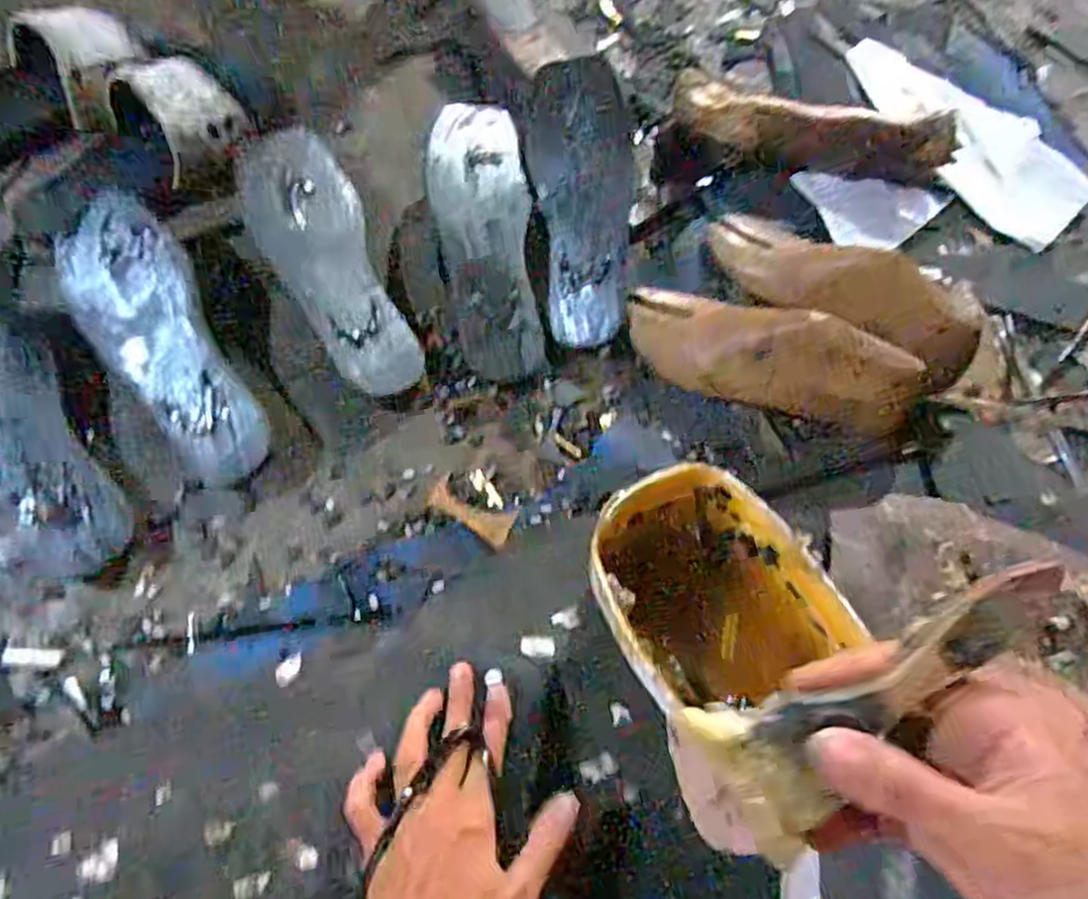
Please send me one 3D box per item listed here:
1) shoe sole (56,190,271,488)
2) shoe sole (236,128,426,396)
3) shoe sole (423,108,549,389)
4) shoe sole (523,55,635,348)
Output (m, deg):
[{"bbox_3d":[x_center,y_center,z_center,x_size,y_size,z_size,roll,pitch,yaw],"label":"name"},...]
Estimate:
[{"bbox_3d":[-0.311,-0.090,0.590,0.091,0.018,0.265,-28,84,-7],"label":"shoe sole"},{"bbox_3d":[-0.190,-0.164,0.638,0.094,0.050,0.265,-21,71,-10],"label":"shoe sole"},{"bbox_3d":[-0.051,-0.187,0.647,0.085,0.023,0.255,-8,83,-6],"label":"shoe sole"},{"bbox_3d":[0.039,-0.229,0.685,0.099,0.040,0.290,-5,69,-4],"label":"shoe sole"}]

